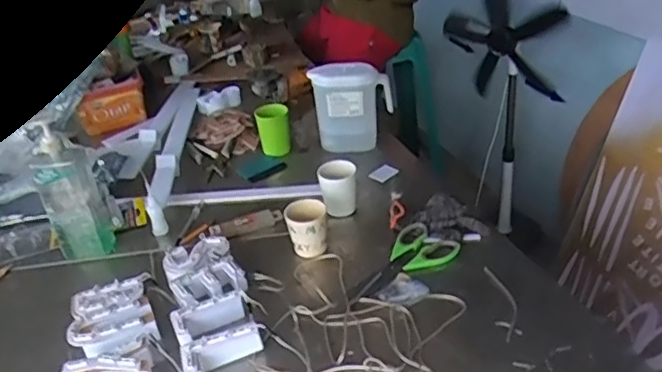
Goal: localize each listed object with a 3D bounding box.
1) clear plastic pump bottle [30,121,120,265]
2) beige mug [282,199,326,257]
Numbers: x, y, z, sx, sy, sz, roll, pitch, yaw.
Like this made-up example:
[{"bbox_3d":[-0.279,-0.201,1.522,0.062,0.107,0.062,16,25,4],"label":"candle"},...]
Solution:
[{"bbox_3d":[-0.475,0.013,1.129,0.087,0.250,0.076,6,33,20],"label":"clear plastic pump bottle"},{"bbox_3d":[-0.043,0.080,1.106,0.076,0.092,0.063,-7,31,-2],"label":"beige mug"}]

